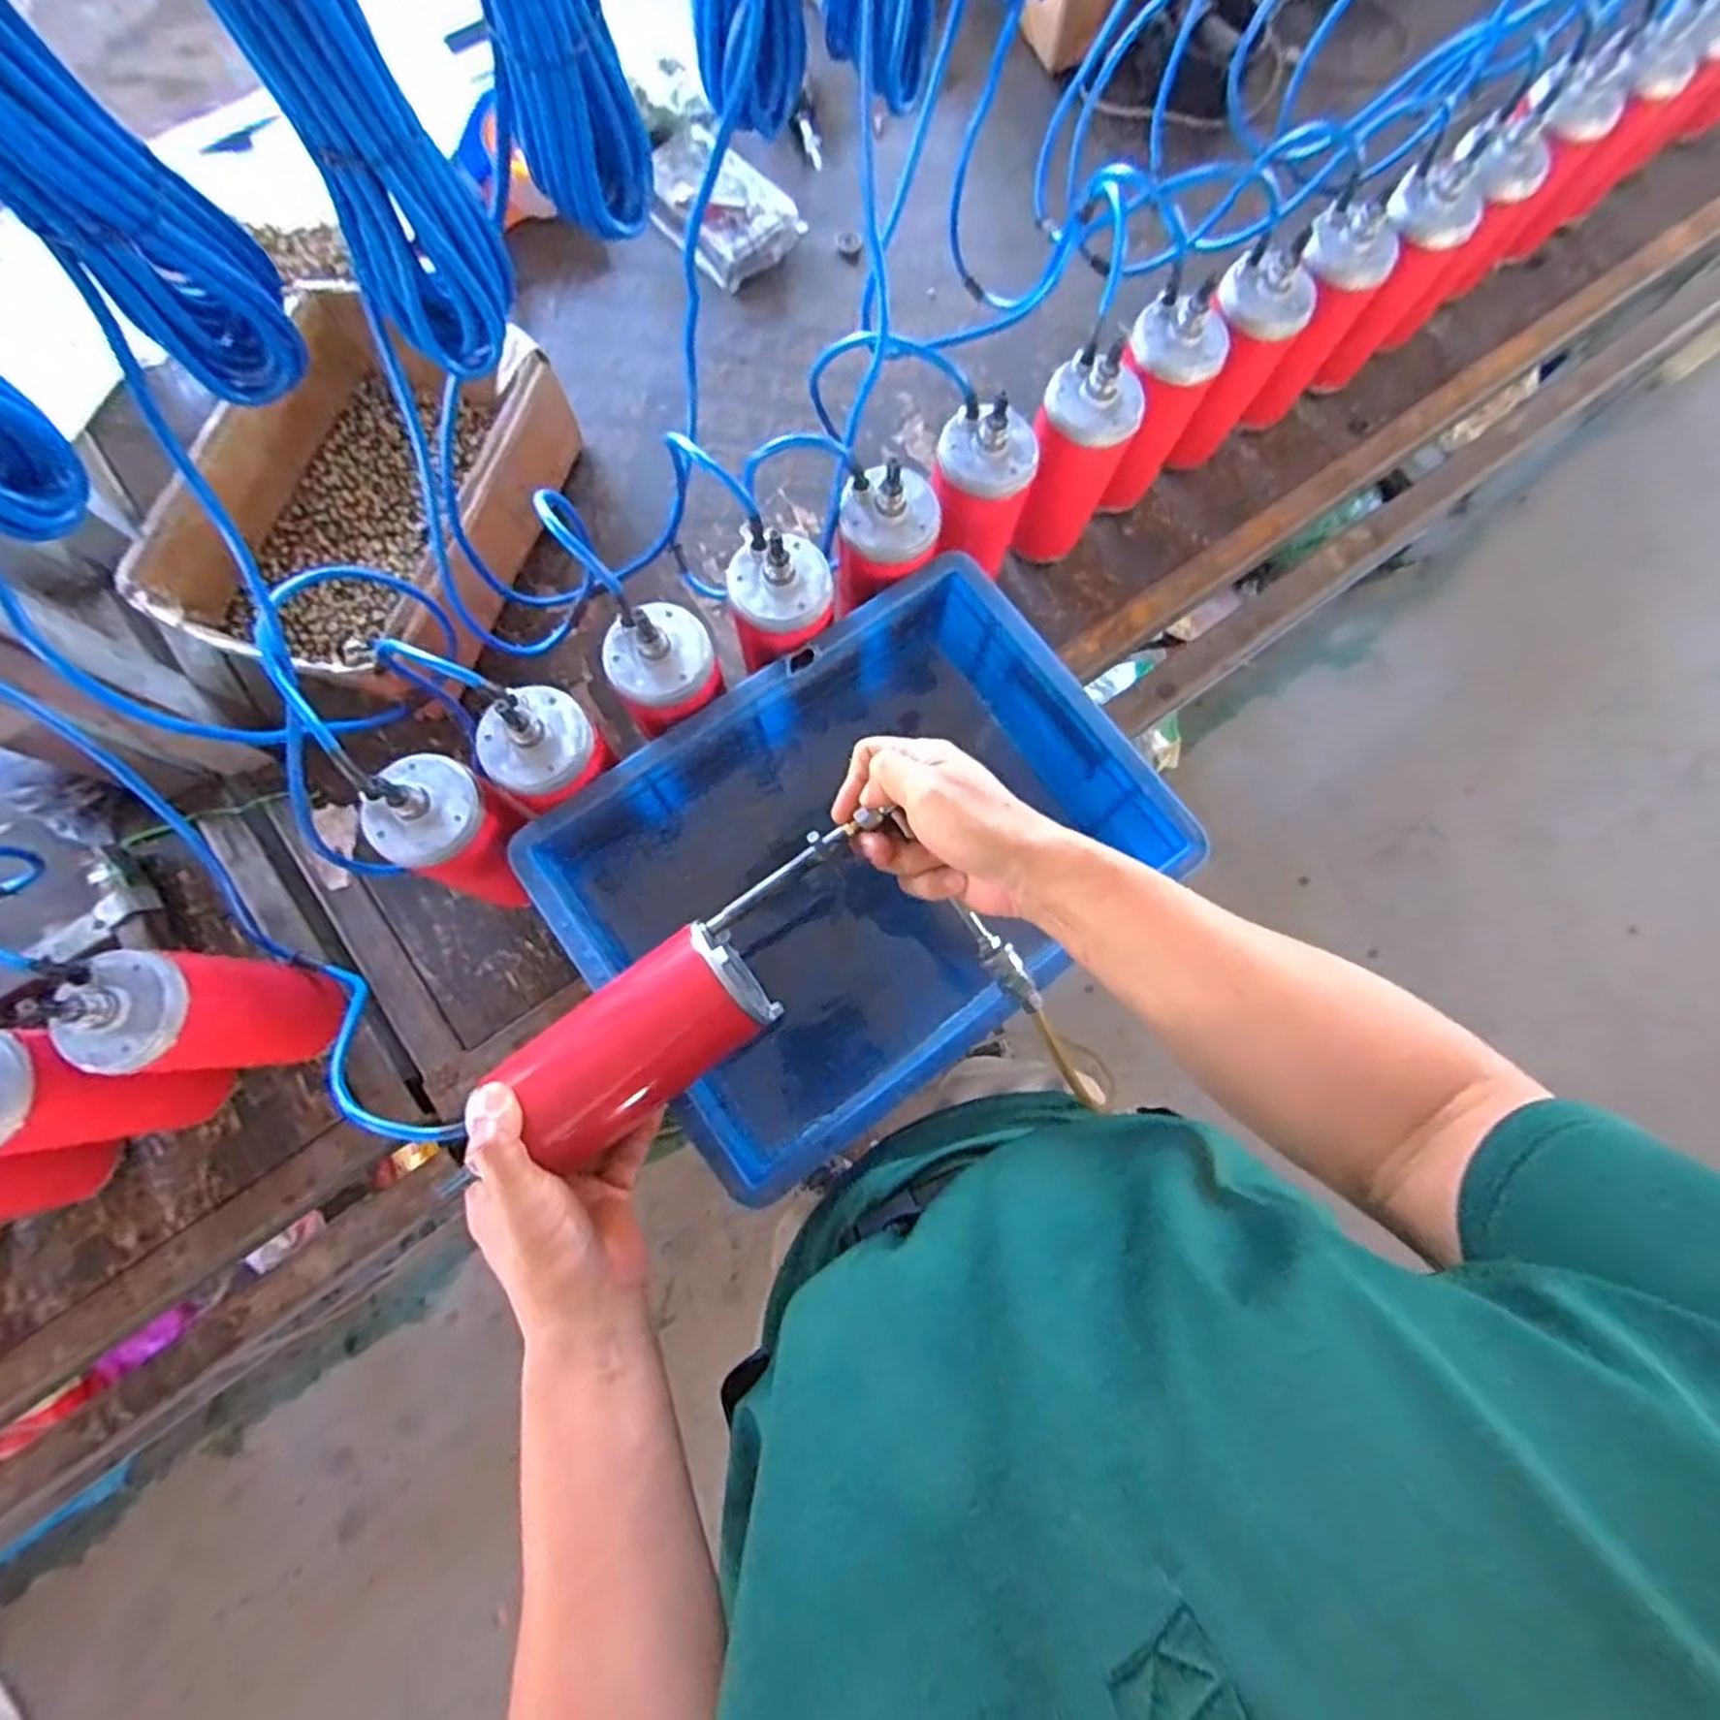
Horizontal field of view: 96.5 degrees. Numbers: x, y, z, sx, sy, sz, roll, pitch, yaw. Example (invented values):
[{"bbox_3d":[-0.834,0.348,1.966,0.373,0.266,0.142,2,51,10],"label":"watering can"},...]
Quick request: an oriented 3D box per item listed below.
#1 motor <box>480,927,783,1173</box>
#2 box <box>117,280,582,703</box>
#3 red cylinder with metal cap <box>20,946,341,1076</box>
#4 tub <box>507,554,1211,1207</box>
[{"bbox_3d":[-0.127,0.105,0.445,0.147,0.062,0.069,-36,81,-8],"label":"motor"},{"bbox_3d":[-0.429,-0.312,0.687,0.264,0.097,0.332,16,78,2],"label":"box"},{"bbox_3d":[-0.450,0.108,0.546,0.065,0.192,0.080,-1,78,-2],"label":"red cylinder with metal cap"},{"bbox_3d":[0.000,0.008,0.618,0.394,0.184,0.297,-36,81,-8],"label":"tub"}]

